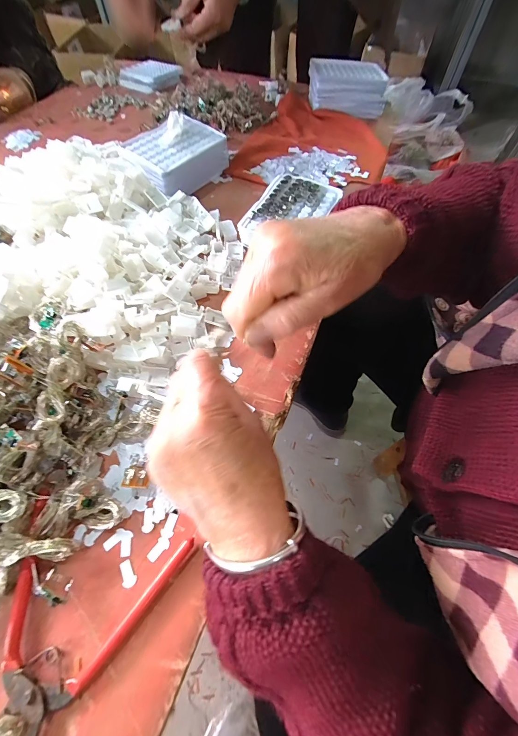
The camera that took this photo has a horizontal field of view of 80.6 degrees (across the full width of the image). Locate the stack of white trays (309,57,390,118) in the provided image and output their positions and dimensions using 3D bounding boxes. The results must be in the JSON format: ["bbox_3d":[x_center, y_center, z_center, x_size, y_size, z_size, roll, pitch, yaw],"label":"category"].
[{"bbox_3d":[0.163,-0.519,0.567,0.142,0.052,0.093,6,61,5],"label":"stack of white trays"}]

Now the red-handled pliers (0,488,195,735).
[{"bbox_3d":[-0.129,0.168,0.206,0.128,0.018,0.129,12,61,8],"label":"red-handled pliers"}]

